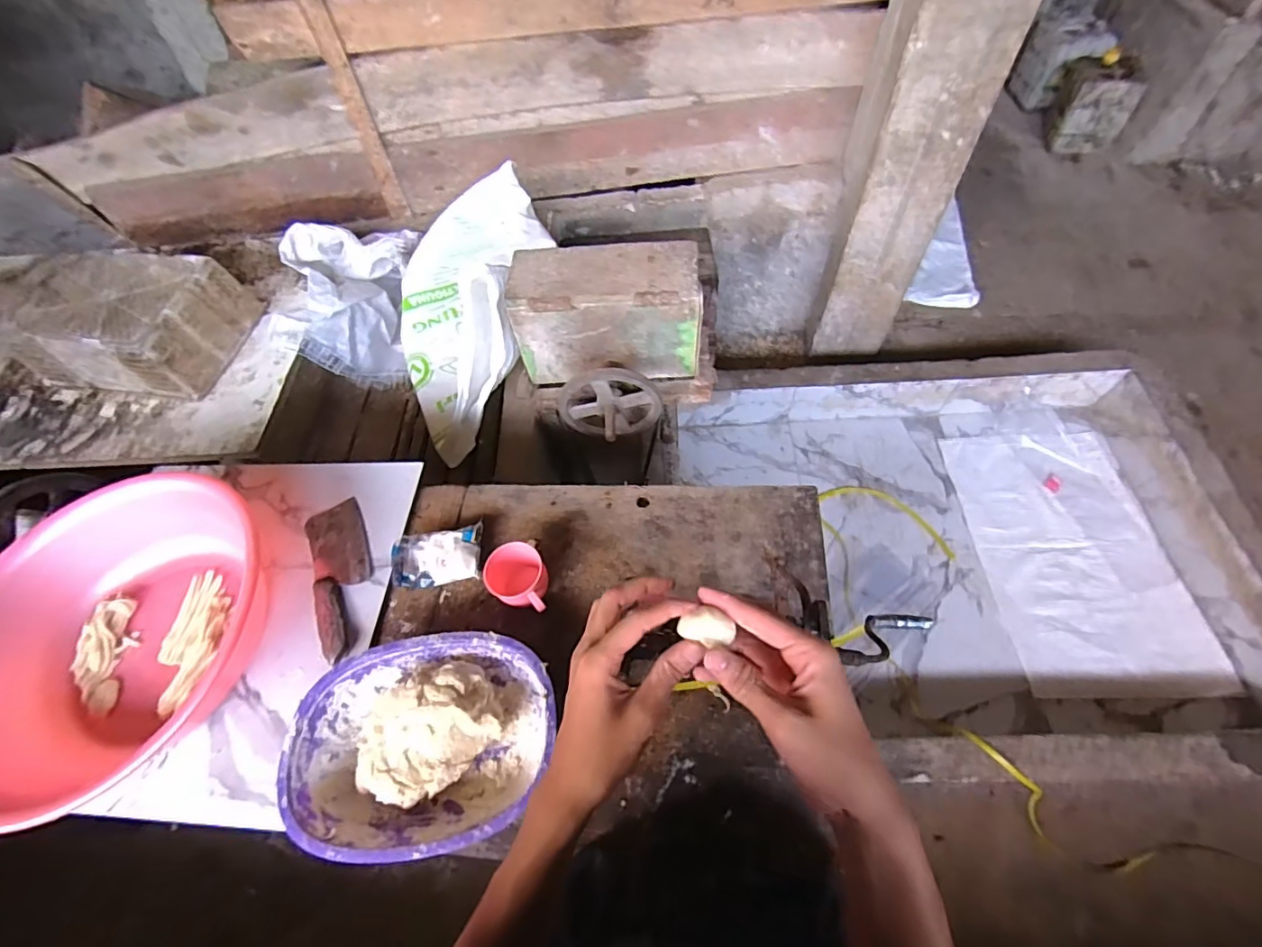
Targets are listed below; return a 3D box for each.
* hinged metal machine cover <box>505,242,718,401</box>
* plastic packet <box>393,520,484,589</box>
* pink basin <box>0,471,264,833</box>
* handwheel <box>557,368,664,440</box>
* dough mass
[{"bbox_3d":[-0.024,-0.302,1.055,0.368,0.247,0.147,4,59,6],"label":"hinged metal machine cover"},{"bbox_3d":[-0.274,0.117,0.752,0.127,0.037,0.081,-6,58,0],"label":"plastic packet"},{"bbox_3d":[-0.665,0.196,0.708,0.385,0.170,0.397,-2,58,3],"label":"pink basin"},{"bbox_3d":[-0.039,-0.110,1.028,0.196,0.180,0.092,-2,58,3],"label":"handwheel"},{"bbox_3d":[-0.235,0.301,0.613,0.164,0.072,0.112,-31,62,-15],"label":"dough mass"}]

